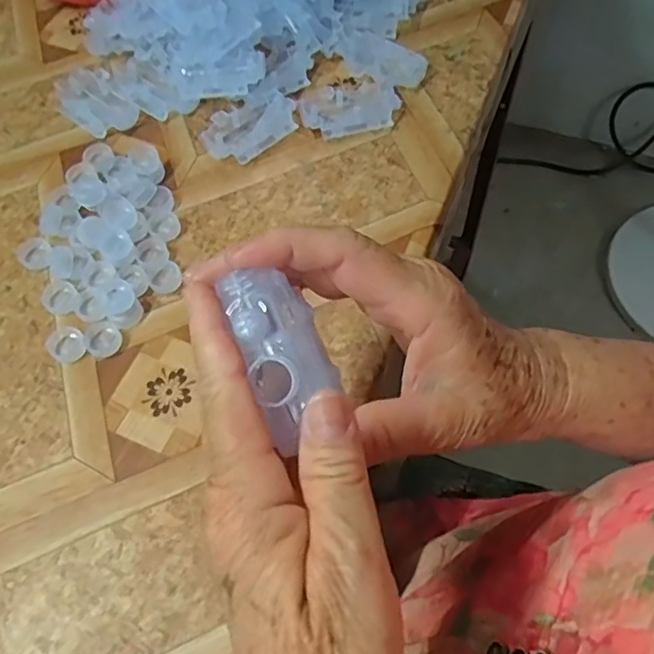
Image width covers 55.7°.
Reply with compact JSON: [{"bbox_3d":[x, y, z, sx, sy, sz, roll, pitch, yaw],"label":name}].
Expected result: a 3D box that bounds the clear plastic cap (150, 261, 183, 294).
[{"bbox_3d":[-0.099,-0.031,0.381,0.019,0.004,0.021,16,61,12],"label":"clear plastic cap"}]

